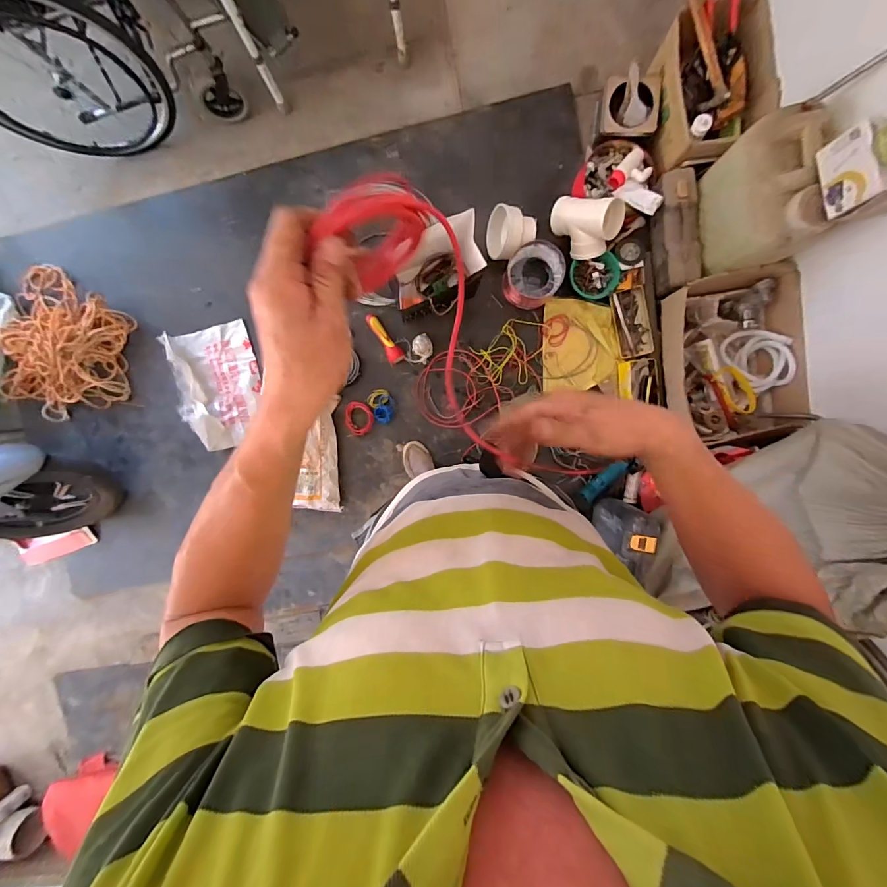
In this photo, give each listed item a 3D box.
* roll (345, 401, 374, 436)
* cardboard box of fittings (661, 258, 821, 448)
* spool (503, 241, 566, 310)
[{"bbox_3d":[-0.318,-0.093,1.438,0.108,0.025,0.128,7,94,3],"label":"roll"},{"bbox_3d":[0.954,-0.276,1.270,0.370,0.194,0.538,-4,94,4],"label":"cardboard box of fittings"},{"bbox_3d":[0.308,-0.576,1.316,0.185,0.093,0.202,0,94,3],"label":"spool"}]

